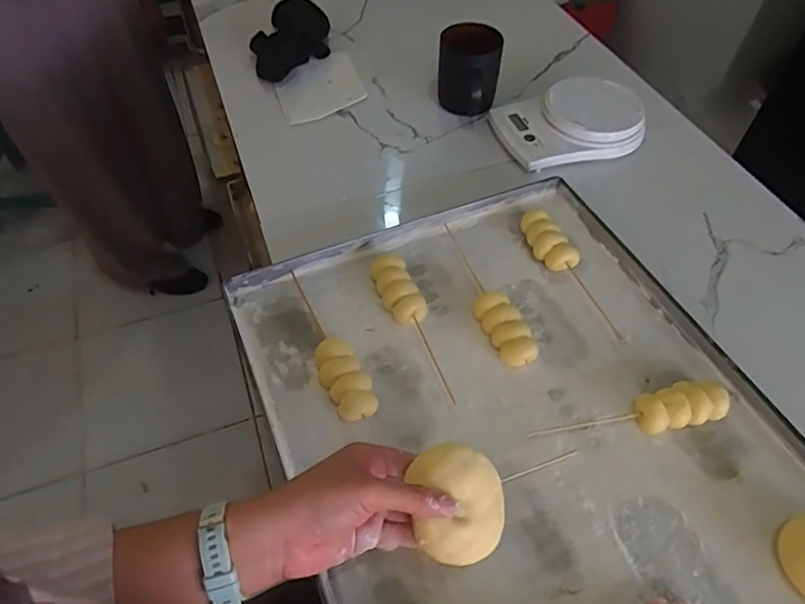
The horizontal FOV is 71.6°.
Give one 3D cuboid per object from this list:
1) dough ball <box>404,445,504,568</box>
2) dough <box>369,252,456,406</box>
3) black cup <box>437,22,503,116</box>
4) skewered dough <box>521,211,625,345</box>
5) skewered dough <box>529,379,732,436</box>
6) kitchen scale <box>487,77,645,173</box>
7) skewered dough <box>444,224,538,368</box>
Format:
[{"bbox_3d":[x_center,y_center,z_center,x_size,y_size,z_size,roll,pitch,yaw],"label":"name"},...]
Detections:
[{"bbox_3d":[0.038,0.133,0.373,0.058,0.026,0.074,-3,80,-12],"label":"dough ball"},{"bbox_3d":[0.013,0.019,0.543,0.035,0.027,0.164,-21,56,-15],"label":"dough"},{"bbox_3d":[0.087,-0.300,0.742,0.078,0.105,0.083,2,53,1],"label":"black cup"},{"bbox_3d":[0.176,-0.032,0.584,0.035,0.027,0.169,-20,56,-14],"label":"skewered dough"},{"bbox_3d":[0.201,0.099,0.486,0.168,0.026,0.036,-10,54,-7],"label":"skewered dough"},{"bbox_3d":[0.214,-0.237,0.726,0.177,0.048,0.127,-12,54,-9],"label":"kitchen scale"},{"bbox_3d":[0.080,-0.013,0.570,0.036,0.027,0.185,-19,55,-13],"label":"skewered dough"}]

